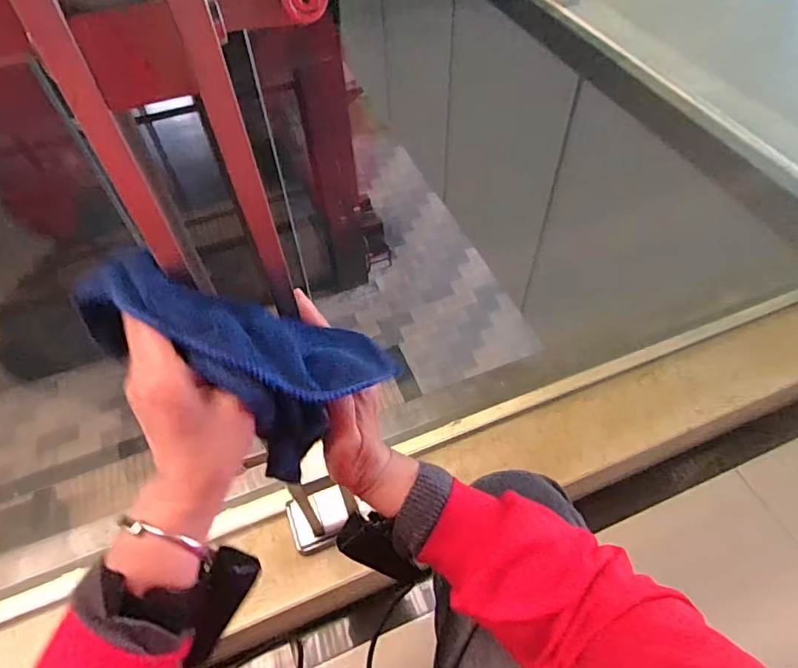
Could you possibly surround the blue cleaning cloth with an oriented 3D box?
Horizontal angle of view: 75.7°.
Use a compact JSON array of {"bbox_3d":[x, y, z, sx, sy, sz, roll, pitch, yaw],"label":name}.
[{"bbox_3d":[-0.108,0.017,0.338,0.192,0.079,0.087,29,50,-23],"label":"blue cleaning cloth"}]

